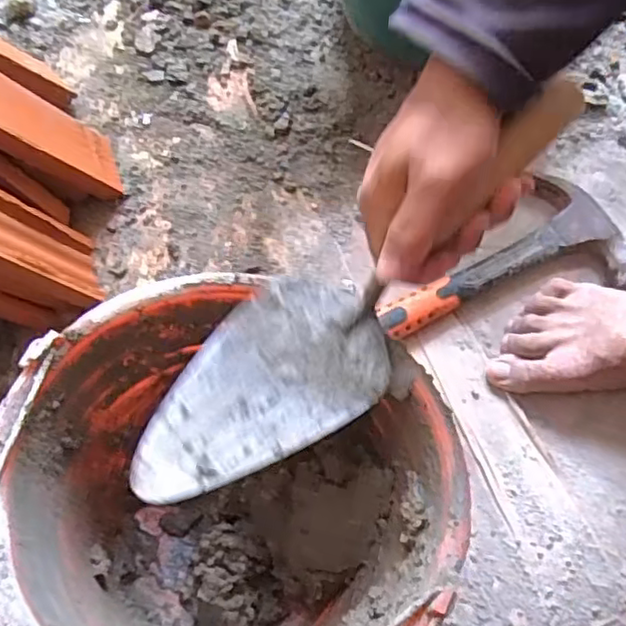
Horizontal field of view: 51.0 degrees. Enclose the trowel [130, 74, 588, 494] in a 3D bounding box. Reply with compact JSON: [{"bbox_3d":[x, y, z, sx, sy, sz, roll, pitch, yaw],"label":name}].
[{"bbox_3d":[0.027,-0.013,0.355,0.300,0.053,0.088,-42,74,-7],"label":"trowel"}]

